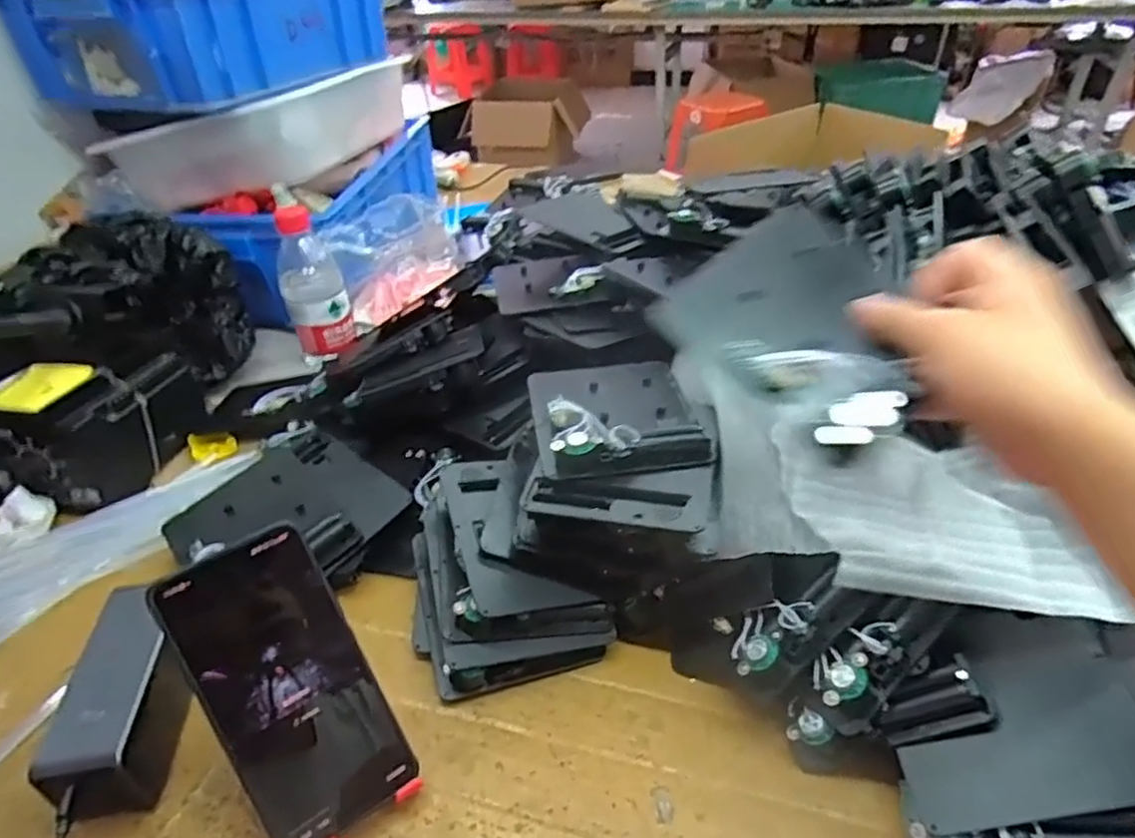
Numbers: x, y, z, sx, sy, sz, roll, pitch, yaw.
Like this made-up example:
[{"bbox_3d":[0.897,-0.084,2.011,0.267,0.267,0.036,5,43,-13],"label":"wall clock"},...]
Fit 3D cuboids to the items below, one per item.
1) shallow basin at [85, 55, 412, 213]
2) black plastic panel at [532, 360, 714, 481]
[{"bbox_3d":[-0.387,-0.384,0.888,0.254,0.127,0.340,8,39,15],"label":"shallow basin"},{"bbox_3d":[0.031,-0.011,0.476,0.108,0.031,0.131,-7,37,-4],"label":"black plastic panel"}]

